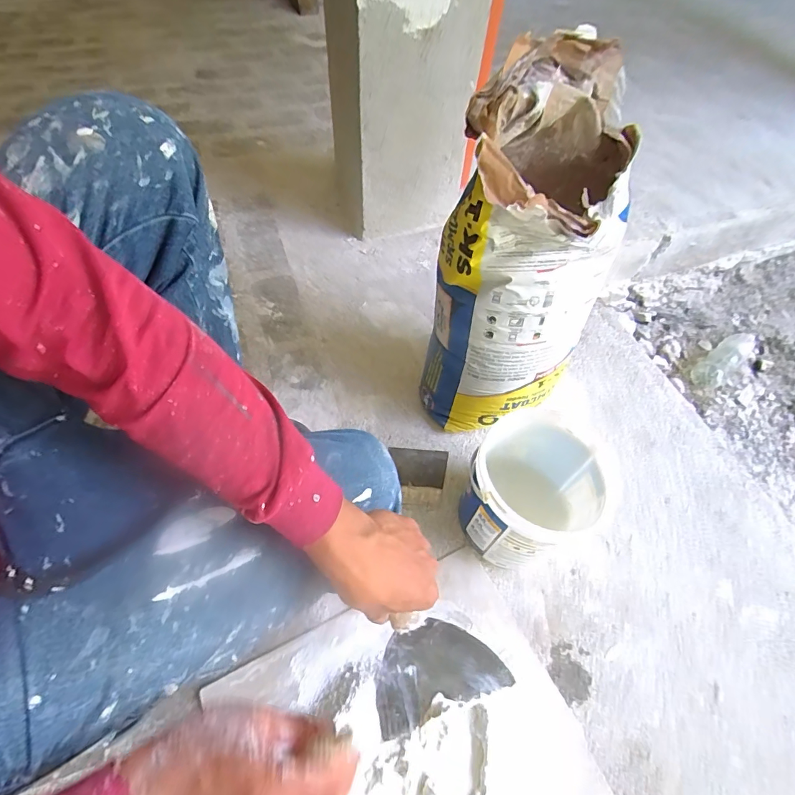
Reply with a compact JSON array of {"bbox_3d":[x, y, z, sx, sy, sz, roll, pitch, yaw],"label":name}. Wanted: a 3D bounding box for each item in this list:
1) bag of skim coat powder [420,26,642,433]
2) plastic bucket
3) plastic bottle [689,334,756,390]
[{"bbox_3d":[0.181,-0.173,0.600,0.199,0.472,0.254,26,58,14],"label":"bag of skim coat powder"},{"bbox_3d":[0.181,0.139,0.604,0.166,0.197,0.161,1,57,-2],"label":"plastic bucket"},{"bbox_3d":[0.852,-0.099,1.111,0.211,0.064,0.081,-30,63,-20],"label":"plastic bottle"}]

